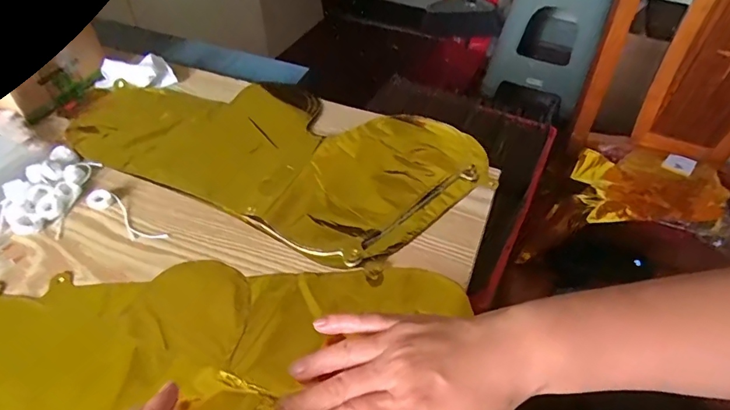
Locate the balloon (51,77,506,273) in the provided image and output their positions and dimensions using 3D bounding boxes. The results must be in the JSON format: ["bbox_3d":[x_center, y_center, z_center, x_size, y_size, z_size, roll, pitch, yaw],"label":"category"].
[{"bbox_3d":[-0.096,-0.070,0.482,0.405,0.011,0.204,22,53,19],"label":"balloon"}]

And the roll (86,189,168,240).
[{"bbox_3d":[-0.219,0.010,0.414,0.093,0.008,0.021,28,55,23],"label":"roll"}]

